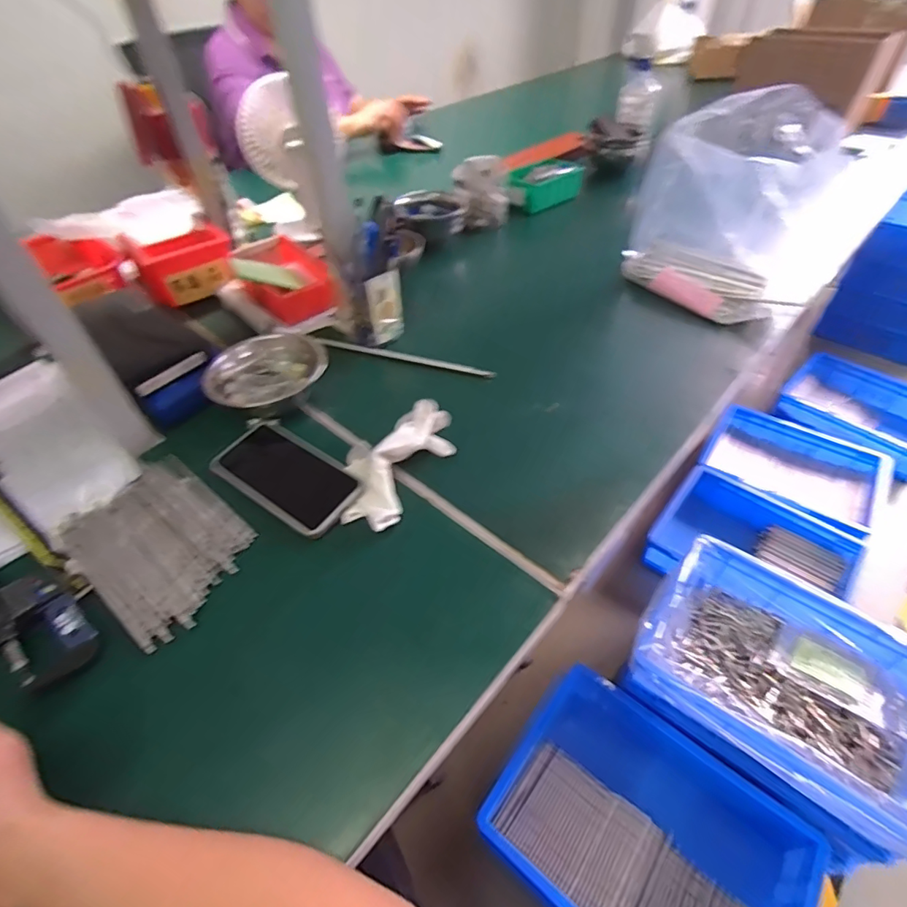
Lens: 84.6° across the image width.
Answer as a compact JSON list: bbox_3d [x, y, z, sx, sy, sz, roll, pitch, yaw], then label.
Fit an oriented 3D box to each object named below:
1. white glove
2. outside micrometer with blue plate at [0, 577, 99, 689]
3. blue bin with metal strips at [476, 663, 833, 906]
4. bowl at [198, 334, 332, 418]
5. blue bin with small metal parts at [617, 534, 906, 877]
[{"bbox_3d":[-0.058,0.001,0.507,0.089,0.037,0.167,22,51,22],"label":"white glove"},{"bbox_3d":[-0.339,0.121,0.393,0.152,0.023,0.050,28,54,26],"label":"outside micrometer with blue plate"},{"bbox_3d":[0.288,0.586,0.771,0.401,0.141,0.316,30,54,27],"label":"blue bin with metal strips"},{"bbox_3d":[-0.210,-0.092,0.570,0.116,0.040,0.114,-1,46,1],"label":"bowl"},{"bbox_3d":[0.533,0.359,0.815,0.407,0.142,0.312,34,57,30],"label":"blue bin with small metal parts"}]

